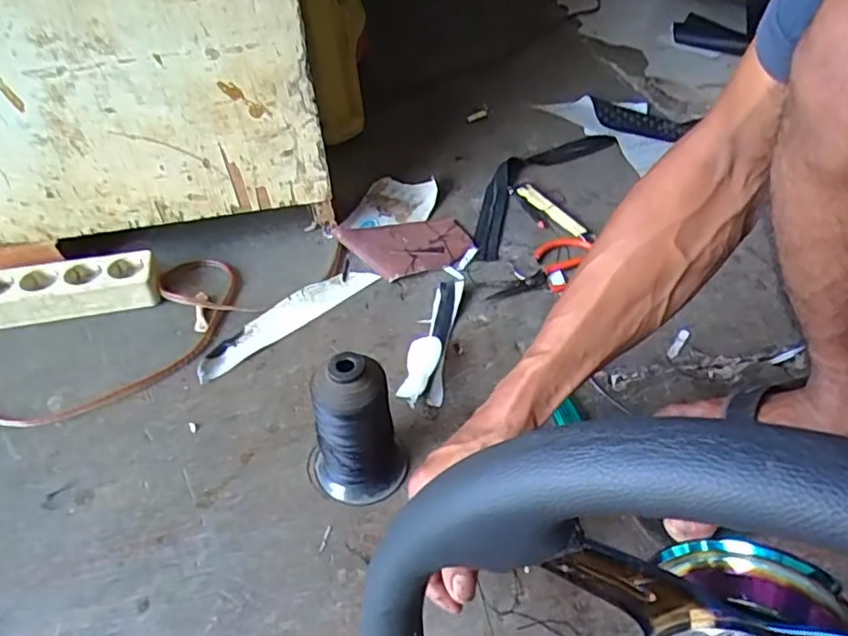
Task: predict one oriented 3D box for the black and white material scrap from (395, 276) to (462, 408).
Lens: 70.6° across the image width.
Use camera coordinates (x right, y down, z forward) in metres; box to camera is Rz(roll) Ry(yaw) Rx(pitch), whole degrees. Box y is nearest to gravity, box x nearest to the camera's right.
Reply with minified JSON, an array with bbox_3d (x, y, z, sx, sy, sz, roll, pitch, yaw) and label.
[{"bbox_3d":[0.011,0.018,0.634,0.042,0.015,0.173,9,46,9],"label":"black and white material scrap"}]

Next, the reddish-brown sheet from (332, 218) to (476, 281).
[{"bbox_3d":[-0.019,-0.090,0.742,0.158,0.016,0.105,-13,47,-12],"label":"reddish-brown sheet"}]

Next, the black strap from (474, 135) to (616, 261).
[{"bbox_3d":[0.151,-0.196,0.855,0.099,0.012,0.361,29,52,25],"label":"black strap"}]

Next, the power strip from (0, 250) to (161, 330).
[{"bbox_3d":[-0.397,-0.030,0.656,0.196,0.044,0.054,-9,46,-9],"label":"power strip"}]

